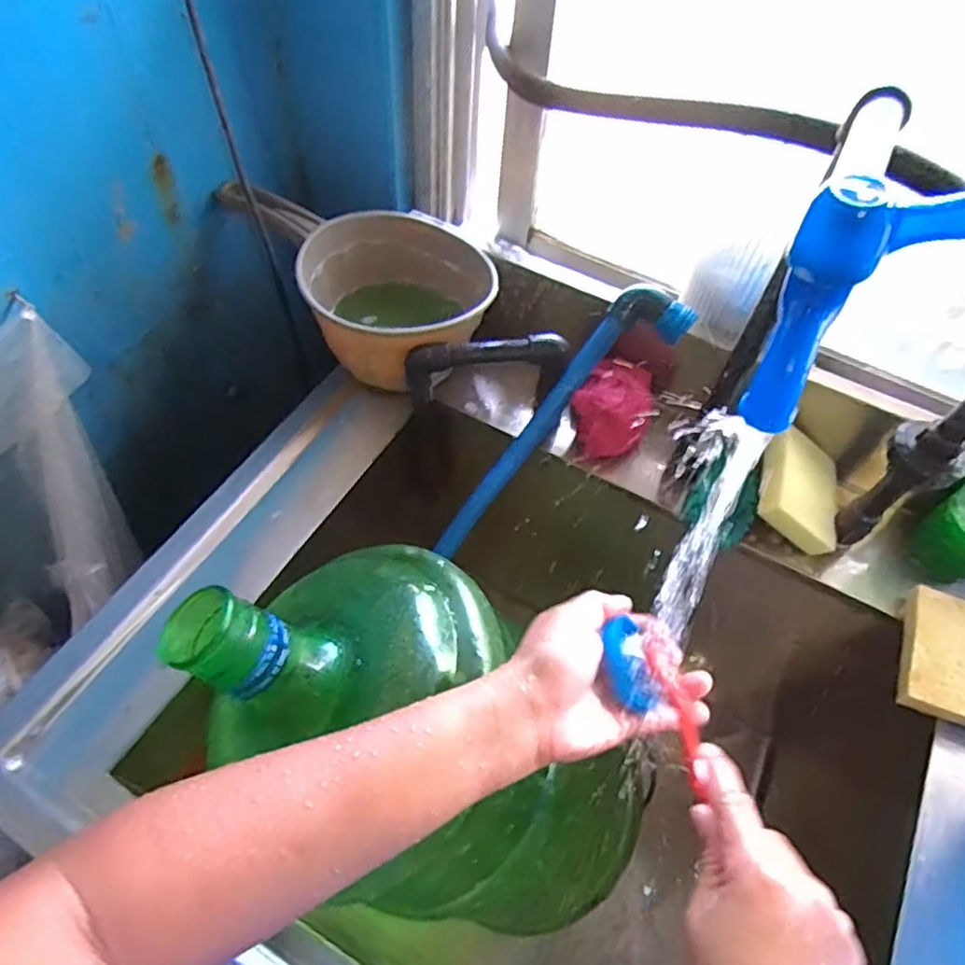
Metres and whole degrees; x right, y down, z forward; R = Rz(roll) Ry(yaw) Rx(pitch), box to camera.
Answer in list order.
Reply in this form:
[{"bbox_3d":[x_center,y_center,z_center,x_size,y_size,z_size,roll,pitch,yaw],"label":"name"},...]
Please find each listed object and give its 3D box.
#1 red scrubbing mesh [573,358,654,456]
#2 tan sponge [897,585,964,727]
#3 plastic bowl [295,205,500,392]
[{"bbox_3d":[0.126,-0.075,0.634,0.071,0.044,0.098,21,57,10],"label":"red scrubbing mesh"},{"bbox_3d":[0.385,0.143,0.530,0.079,0.023,0.104,20,57,10],"label":"tan sponge"},{"bbox_3d":[-0.086,-0.186,0.672,0.172,0.114,0.162,2,56,-3],"label":"plastic bowl"}]

